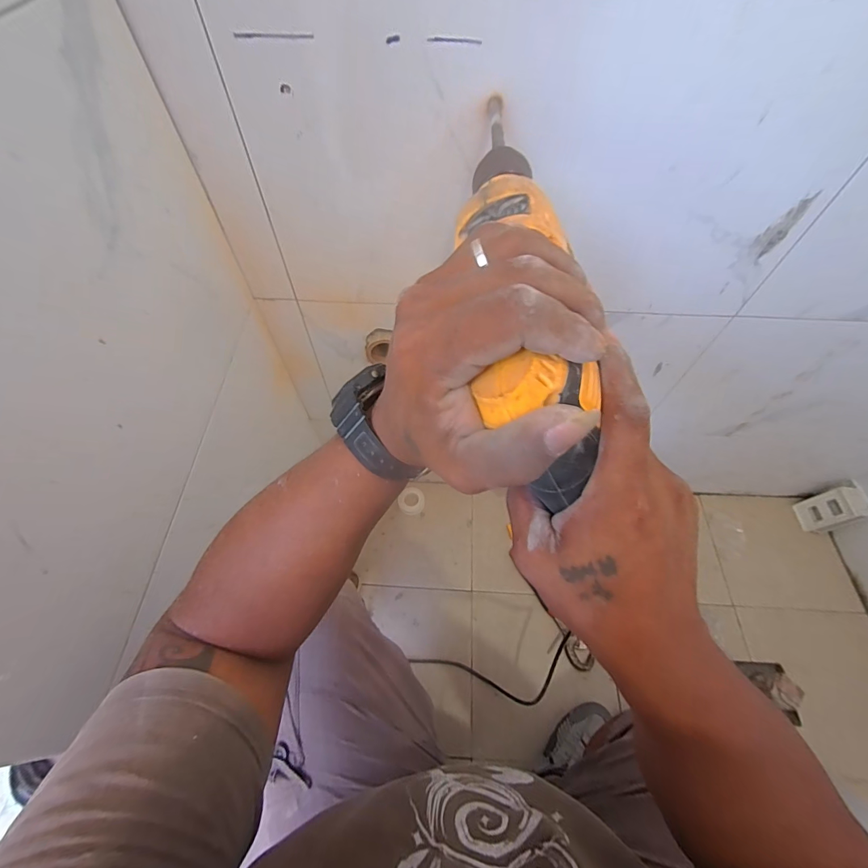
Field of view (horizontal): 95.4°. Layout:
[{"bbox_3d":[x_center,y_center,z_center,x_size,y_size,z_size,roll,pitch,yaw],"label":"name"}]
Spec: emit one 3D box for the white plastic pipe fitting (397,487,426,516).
[{"bbox_3d":[-0.055,0.170,0.995,0.062,0.039,0.062,1,59,-1],"label":"white plastic pipe fitting"}]

